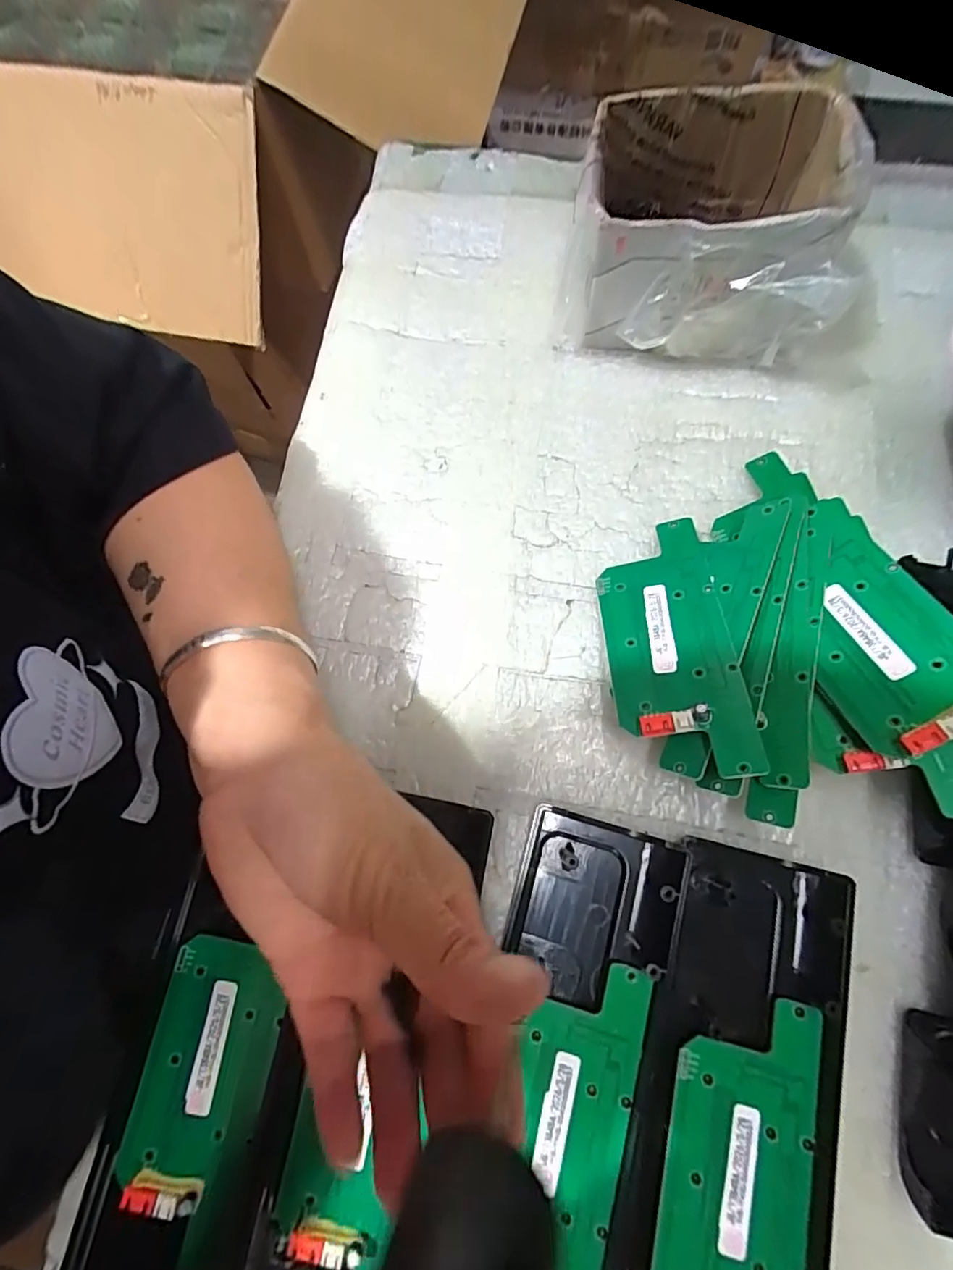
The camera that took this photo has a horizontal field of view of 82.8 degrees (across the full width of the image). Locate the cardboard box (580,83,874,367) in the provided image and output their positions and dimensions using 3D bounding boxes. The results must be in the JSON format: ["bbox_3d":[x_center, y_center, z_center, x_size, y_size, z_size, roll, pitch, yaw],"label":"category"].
[{"bbox_3d":[0.124,-0.218,0.297,0.136,0.077,0.105,10,76,4],"label":"cardboard box"}]

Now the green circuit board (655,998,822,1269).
[{"bbox_3d":[0.102,0.214,0.208,0.053,0.011,0.131,13,76,5],"label":"green circuit board"}]

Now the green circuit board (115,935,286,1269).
[{"bbox_3d":[-0.115,0.189,0.223,0.052,0.008,0.109,10,76,5],"label":"green circuit board"}]

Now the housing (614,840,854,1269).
[{"bbox_3d":[0.101,0.216,0.209,0.080,0.015,0.246,13,76,5],"label":"housing"}]

